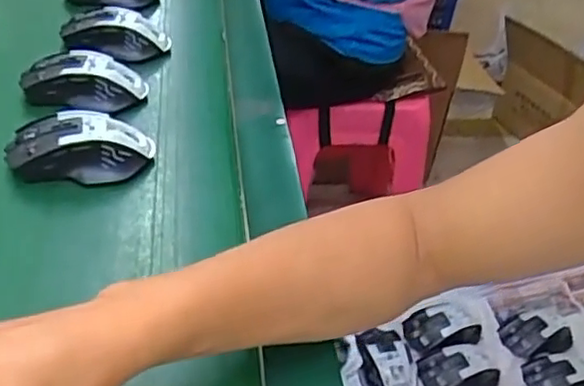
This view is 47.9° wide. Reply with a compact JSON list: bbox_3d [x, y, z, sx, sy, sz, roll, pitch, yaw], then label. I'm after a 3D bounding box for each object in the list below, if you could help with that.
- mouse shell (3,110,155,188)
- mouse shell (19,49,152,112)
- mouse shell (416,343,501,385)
[{"bbox_3d":[-0.176,-0.039,0.552,0.118,0.039,0.065,-2,39,-12],"label":"mouse shell"},{"bbox_3d":[-0.201,-0.109,0.637,0.117,0.037,0.060,2,38,-7],"label":"mouse shell"},{"bbox_3d":[0.225,0.237,0.876,0.114,0.032,0.067,-12,43,-25],"label":"mouse shell"}]

